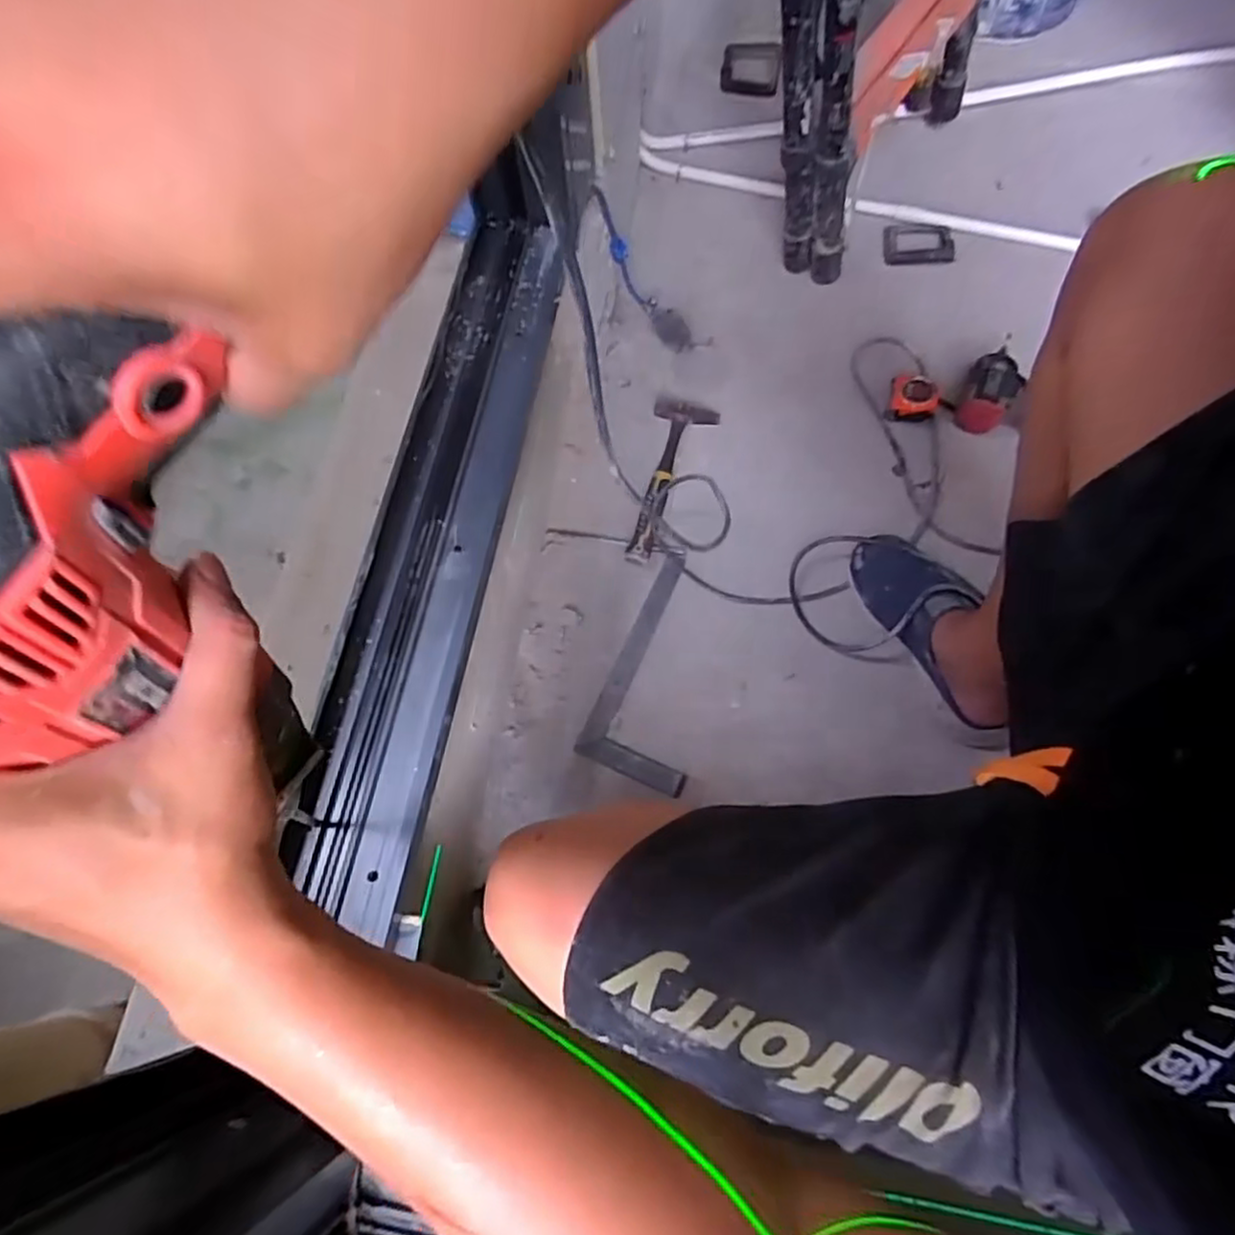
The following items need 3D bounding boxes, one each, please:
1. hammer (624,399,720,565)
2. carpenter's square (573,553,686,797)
[{"bbox_3d":[0.077,-0.196,0.959,0.089,0.031,0.256,10,69,6],"label":"hammer"},{"bbox_3d":[0.067,0.067,0.892,0.140,0.018,0.286,22,76,12],"label":"carpenter's square"}]

